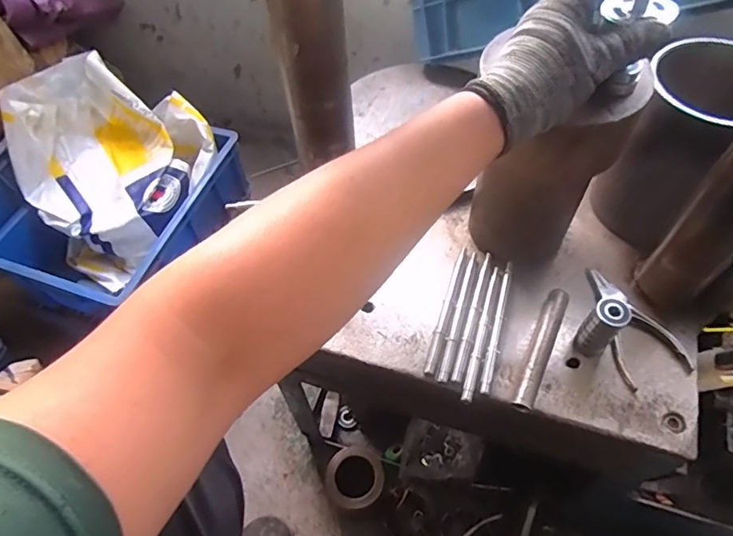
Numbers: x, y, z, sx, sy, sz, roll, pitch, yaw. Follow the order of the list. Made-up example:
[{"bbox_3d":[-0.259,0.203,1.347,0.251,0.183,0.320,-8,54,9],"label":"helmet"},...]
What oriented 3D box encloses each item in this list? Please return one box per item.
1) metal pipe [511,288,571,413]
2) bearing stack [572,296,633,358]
[{"bbox_3d":[0.182,0.081,0.527,0.021,0.014,0.146,22,60,16],"label":"metal pipe"},{"bbox_3d":[0.233,0.060,0.507,0.032,0.073,0.031,37,65,24],"label":"bearing stack"}]

